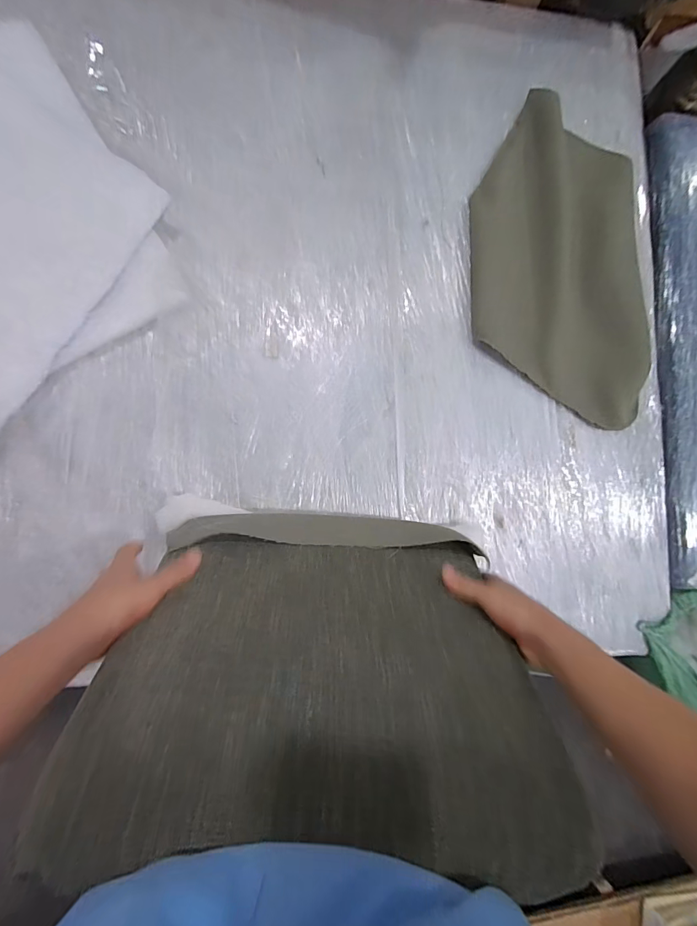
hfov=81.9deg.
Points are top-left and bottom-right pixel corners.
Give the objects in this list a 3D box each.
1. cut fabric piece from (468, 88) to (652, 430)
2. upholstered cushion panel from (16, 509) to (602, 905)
[{"bbox_3d":[0.370,-0.362,0.701,0.306,0.038,0.586,2,86,-7],"label":"cut fabric piece"},{"bbox_3d":[-0.014,0.179,0.430,0.412,0.382,0.021,7,117,-6],"label":"upholstered cushion panel"}]

